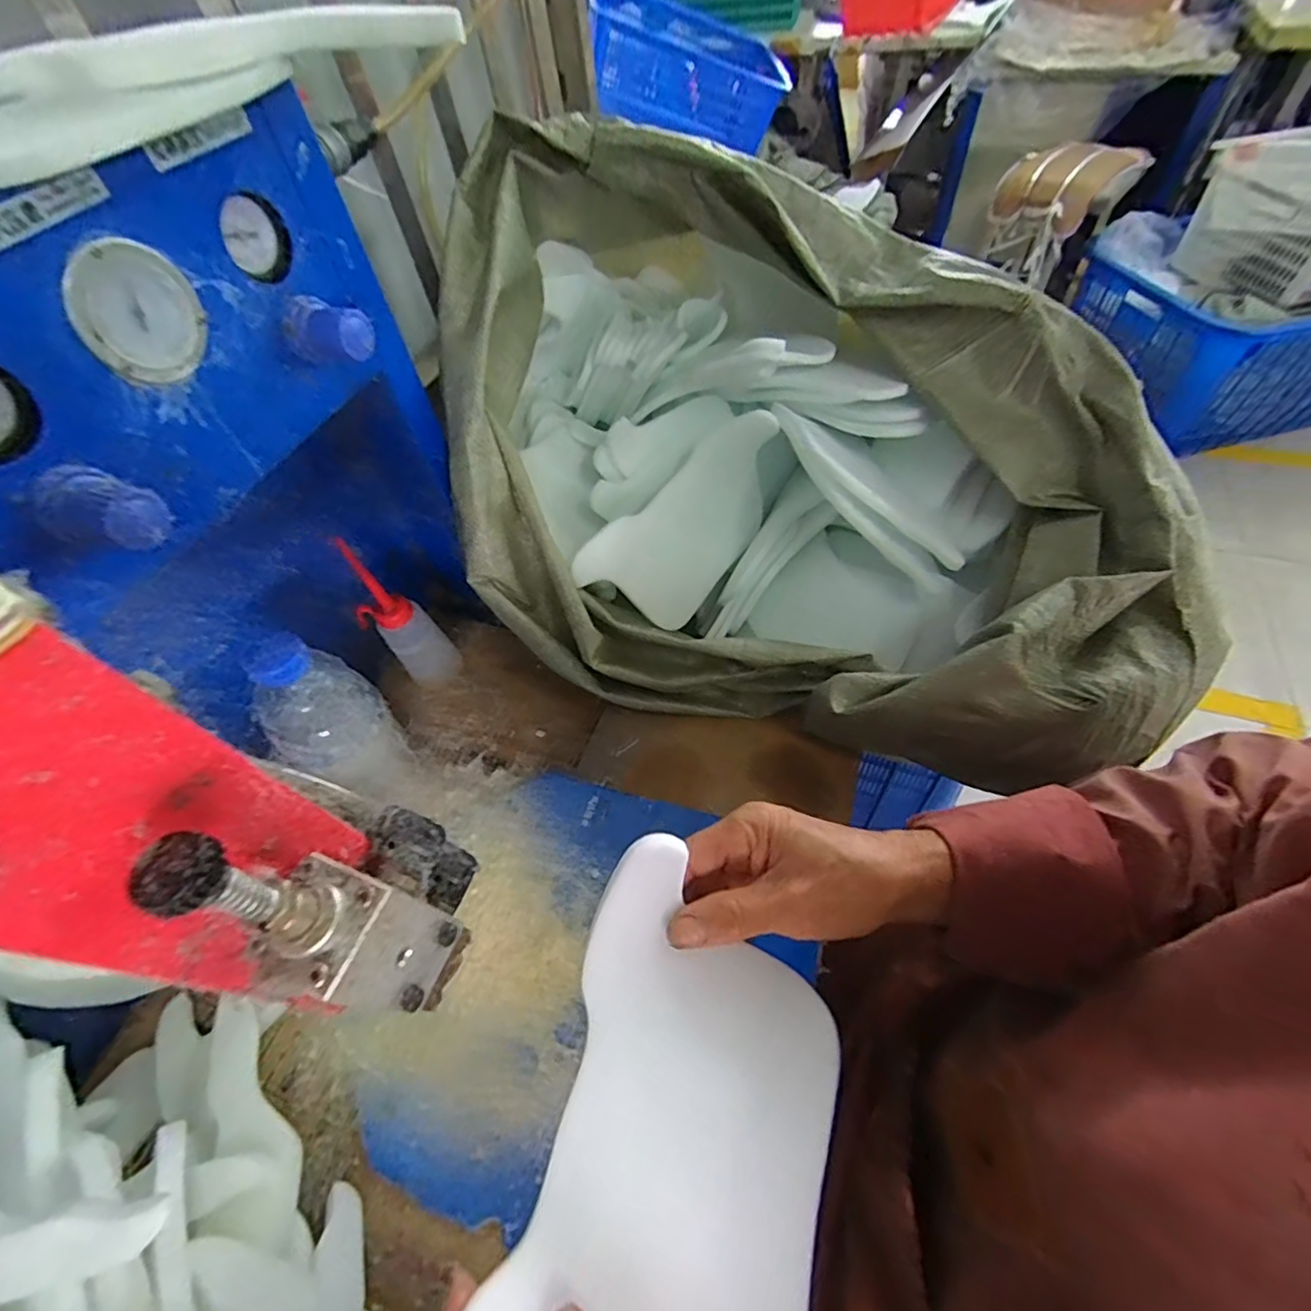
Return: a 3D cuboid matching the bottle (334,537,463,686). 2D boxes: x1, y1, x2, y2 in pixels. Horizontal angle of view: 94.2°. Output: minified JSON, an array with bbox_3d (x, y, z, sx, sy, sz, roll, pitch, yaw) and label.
[{"bbox_3d":[-0.233,-0.033,0.559,0.040,0.178,0.050,27,61,22],"label":"bottle"}]

